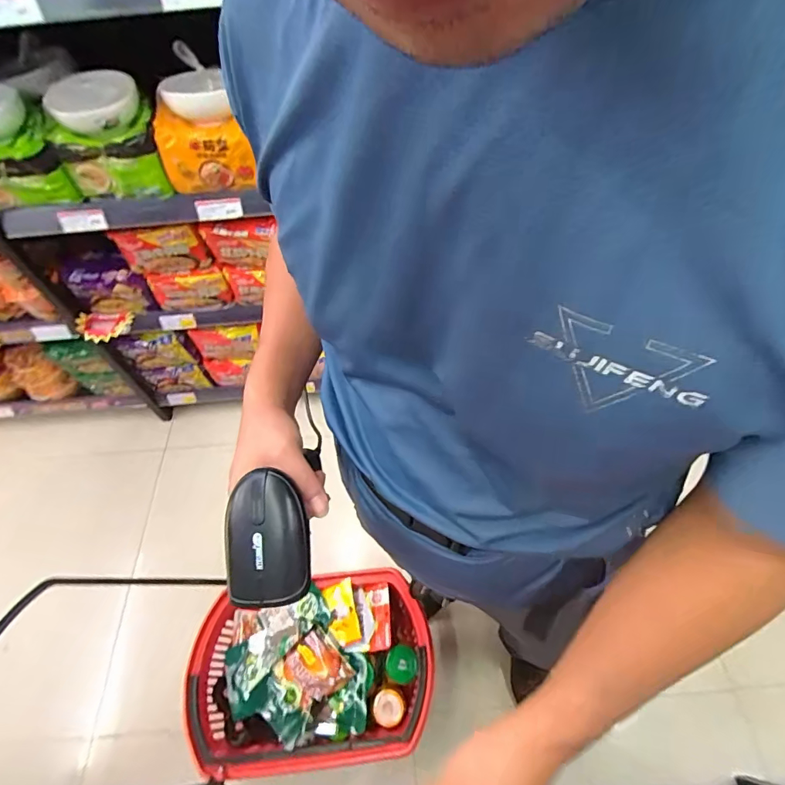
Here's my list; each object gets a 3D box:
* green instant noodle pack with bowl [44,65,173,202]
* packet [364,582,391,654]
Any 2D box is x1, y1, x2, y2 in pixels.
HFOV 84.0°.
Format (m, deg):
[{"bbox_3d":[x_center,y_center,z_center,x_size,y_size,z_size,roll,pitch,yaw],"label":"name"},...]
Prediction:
[{"bbox_3d":[-0.580,-0.526,0.901,0.200,0.214,0.135,-2,49,2],"label":"green instant noodle pack with bowl"},{"bbox_3d":[-0.029,0.457,0.900,0.049,0.016,0.131,-7,42,-1],"label":"packet"}]

